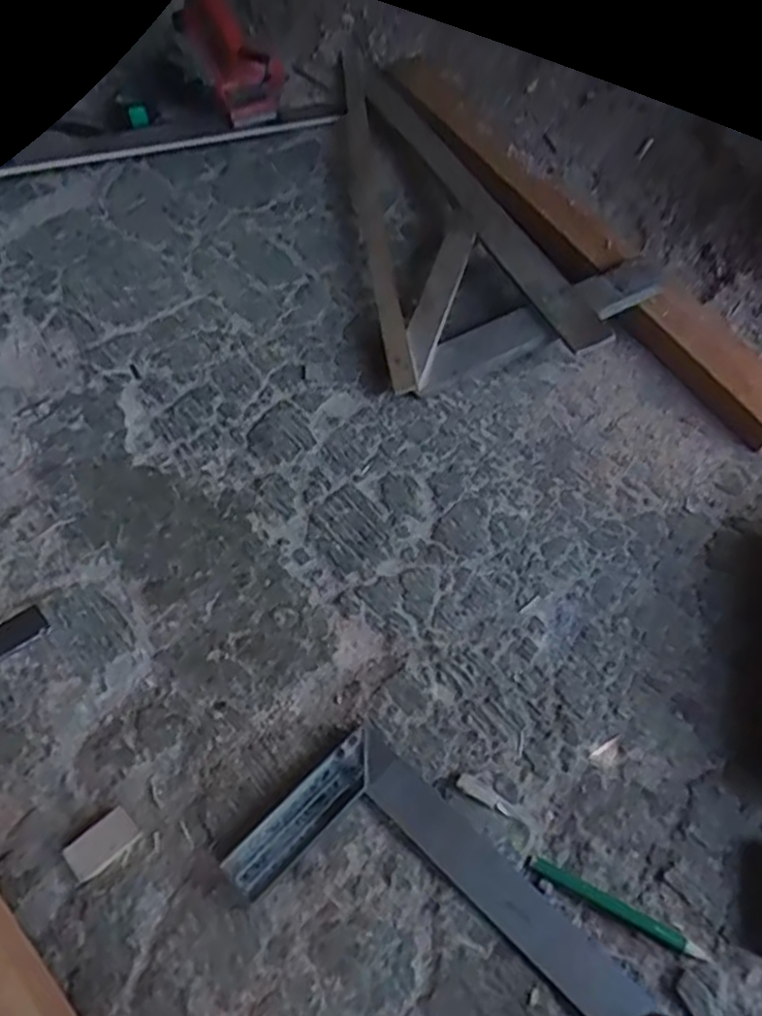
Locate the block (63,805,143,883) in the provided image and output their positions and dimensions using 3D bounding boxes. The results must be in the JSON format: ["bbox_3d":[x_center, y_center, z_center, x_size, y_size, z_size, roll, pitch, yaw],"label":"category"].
[{"bbox_3d":[-0.217,0.260,0.584,0.052,0.004,0.031,-38,63,-25],"label":"block"}]

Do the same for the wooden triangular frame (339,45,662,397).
[{"bbox_3d":[0.111,-0.443,1.035,0.303,0.104,0.687,-7,55,-6],"label":"wooden triangular frame"}]

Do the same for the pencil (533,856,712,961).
[{"bbox_3d":[0.177,0.299,0.560,0.131,0.006,0.013,25,57,16],"label":"pencil"}]

